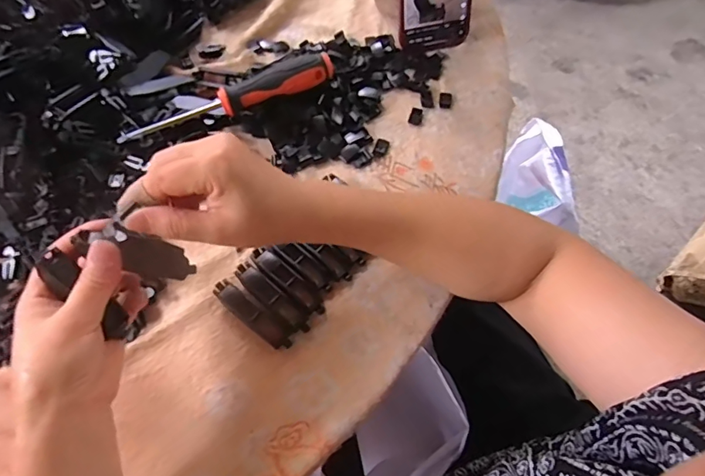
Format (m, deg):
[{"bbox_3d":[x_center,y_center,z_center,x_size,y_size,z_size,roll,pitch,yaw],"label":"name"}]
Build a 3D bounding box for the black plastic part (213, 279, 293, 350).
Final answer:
[{"bbox_3d":[-0.081,0.062,0.373,0.075,0.009,0.016,39,72,16],"label":"black plastic part"}]

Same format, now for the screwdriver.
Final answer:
[{"bbox_3d":[-0.117,-0.130,0.437,0.203,0.032,0.032,-20,68,-8],"label":"screwdriver"}]

